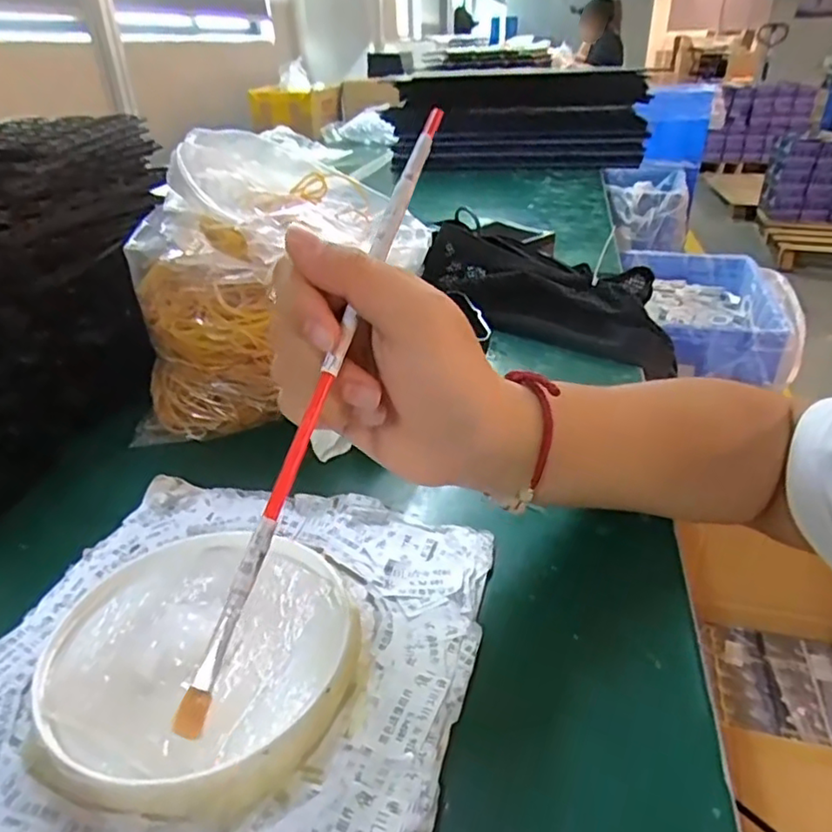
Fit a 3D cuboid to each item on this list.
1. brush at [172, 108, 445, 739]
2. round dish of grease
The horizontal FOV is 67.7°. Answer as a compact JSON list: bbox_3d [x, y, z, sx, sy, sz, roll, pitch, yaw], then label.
[{"bbox_3d":[-0.029,-0.017,0.219,0.008,0.007,0.242,11,68,21],"label":"brush"},{"bbox_3d":[-0.086,0.093,0.254,0.119,0.020,0.121,-1,31,1],"label":"round dish of grease"}]

